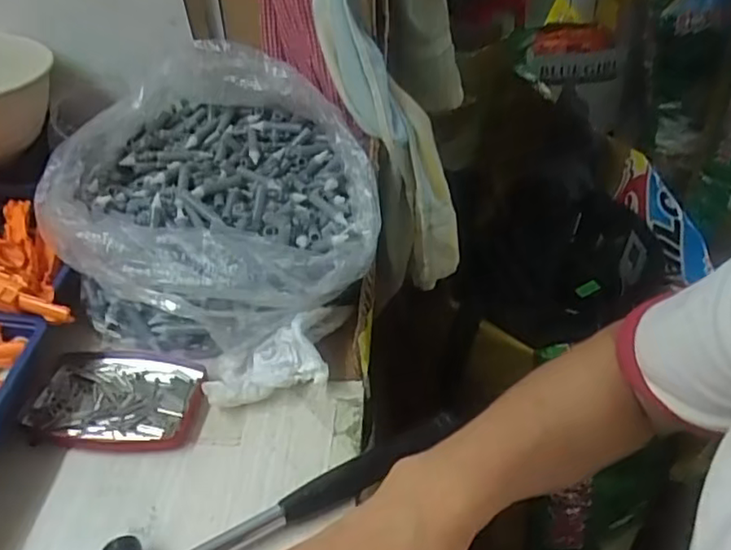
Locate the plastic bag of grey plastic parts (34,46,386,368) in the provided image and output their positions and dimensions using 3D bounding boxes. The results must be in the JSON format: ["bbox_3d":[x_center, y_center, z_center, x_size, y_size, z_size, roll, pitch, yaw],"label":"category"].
[{"bbox_3d":[-0.138,-0.068,0.538,0.248,0.147,0.286,-17,41,-18],"label":"plastic bag of grey plastic parts"}]

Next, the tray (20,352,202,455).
[{"bbox_3d":[-0.182,0.092,0.459,0.129,0.013,0.087,5,39,7],"label":"tray"}]

